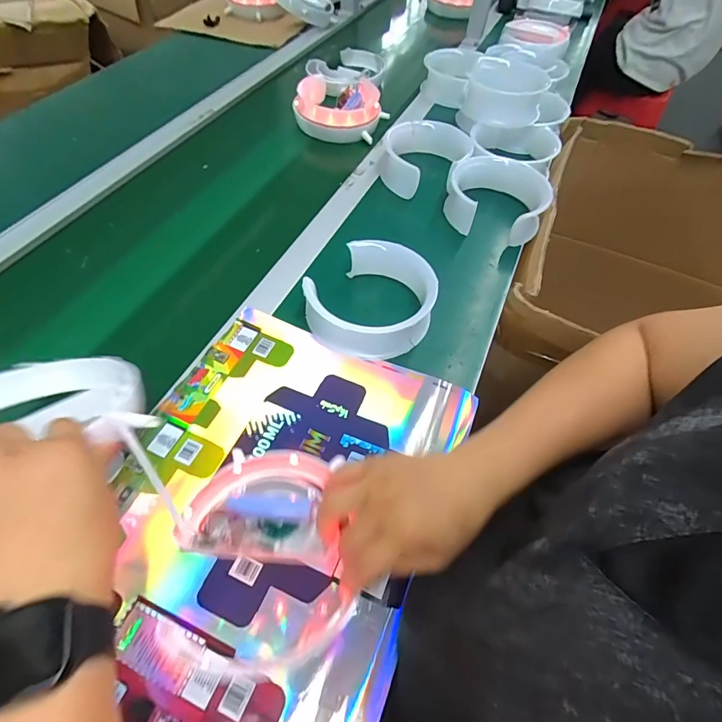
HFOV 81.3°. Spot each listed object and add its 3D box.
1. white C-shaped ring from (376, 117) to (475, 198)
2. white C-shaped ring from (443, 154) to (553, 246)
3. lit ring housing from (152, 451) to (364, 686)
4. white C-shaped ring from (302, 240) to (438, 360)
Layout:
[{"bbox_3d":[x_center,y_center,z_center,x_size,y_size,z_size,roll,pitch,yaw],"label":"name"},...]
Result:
[{"bbox_3d":[0.100,-0.319,0.669,0.134,0.054,0.137,15,56,7],"label":"white C-shaped ring"},{"bbox_3d":[0.197,-0.235,0.614,0.147,0.058,0.130,16,56,8],"label":"white C-shaped ring"},{"bbox_3d":[-0.076,0.146,0.329,0.134,0.039,0.161,4,55,0],"label":"lit ring housing"},{"bbox_3d":[0.016,-0.069,0.488,0.129,0.060,0.138,2,55,-2],"label":"white C-shaped ring"}]

